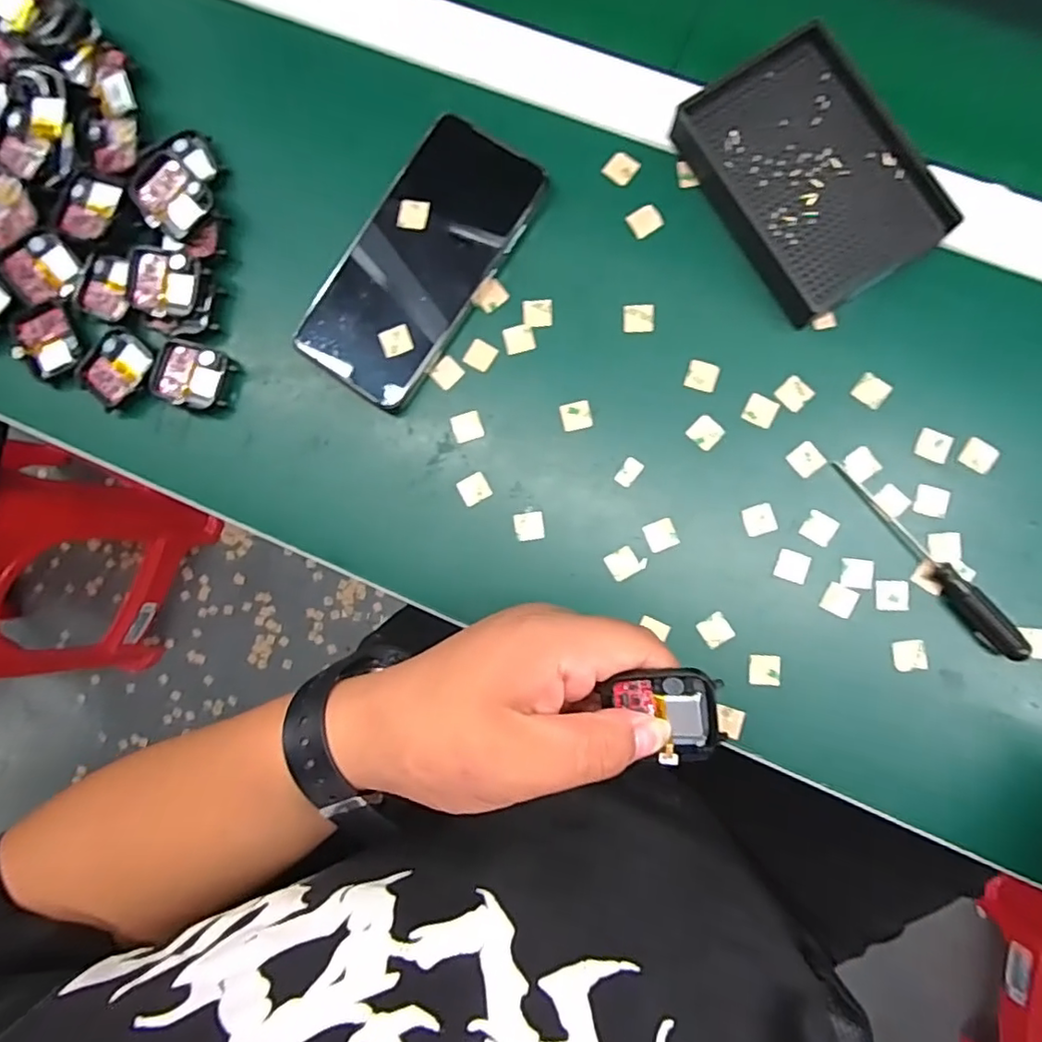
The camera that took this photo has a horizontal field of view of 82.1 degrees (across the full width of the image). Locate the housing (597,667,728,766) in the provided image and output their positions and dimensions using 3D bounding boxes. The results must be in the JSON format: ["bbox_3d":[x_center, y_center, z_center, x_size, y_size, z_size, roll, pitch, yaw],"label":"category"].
[{"bbox_3d":[0.055,0.076,0.233,0.044,0.010,0.036,-6,86,4],"label":"housing"}]

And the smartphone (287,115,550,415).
[{"bbox_3d":[-0.059,-0.148,0.347,0.075,0.017,0.159,35,90,5],"label":"smartphone"}]

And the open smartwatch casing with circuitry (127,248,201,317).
[{"bbox_3d":[-0.208,-0.140,0.353,0.040,0.013,0.037,14,88,5],"label":"open smartwatch casing with circuitry"}]

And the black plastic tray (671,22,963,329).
[{"bbox_3d":[0.153,-0.187,0.329,0.100,0.024,0.138,-33,85,2],"label":"black plastic tray"}]

